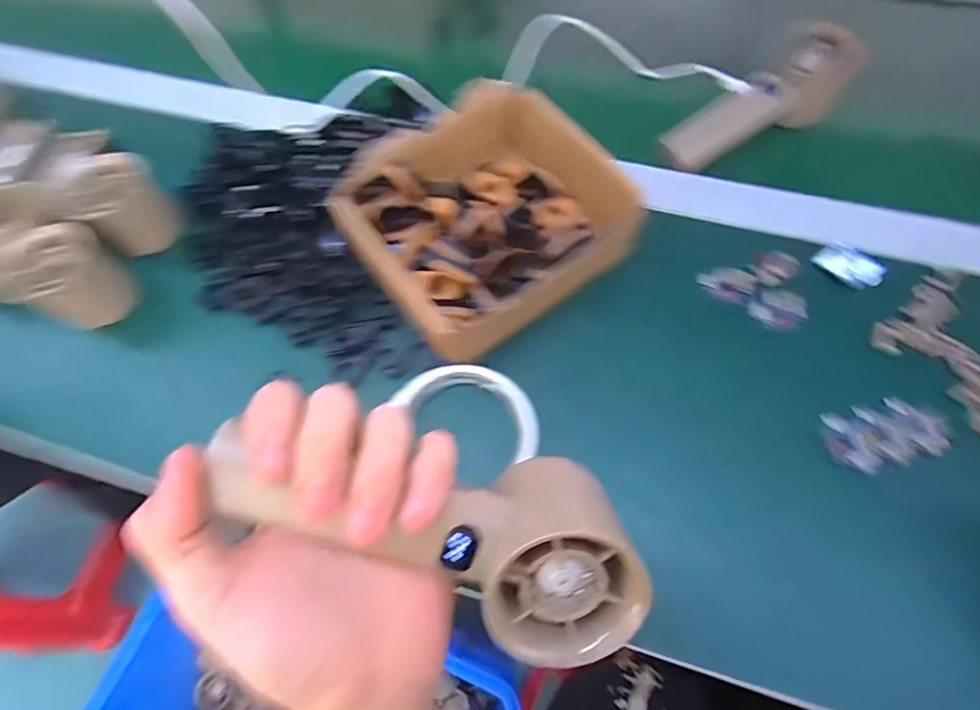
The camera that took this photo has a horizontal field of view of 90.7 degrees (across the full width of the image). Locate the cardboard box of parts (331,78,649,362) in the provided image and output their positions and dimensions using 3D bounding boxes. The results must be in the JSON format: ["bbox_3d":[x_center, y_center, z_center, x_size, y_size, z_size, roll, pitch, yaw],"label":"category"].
[{"bbox_3d":[-0.004,-0.101,0.346,0.175,0.056,0.152,-34,70,-14],"label":"cardboard box of parts"}]

